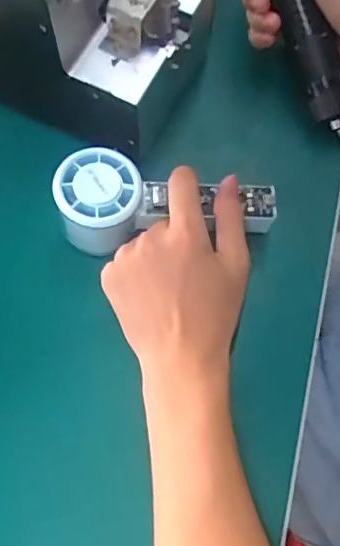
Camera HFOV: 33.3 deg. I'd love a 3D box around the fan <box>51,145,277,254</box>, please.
[{"bbox_3d":[-0.003,-0.046,0.400,0.153,0.053,0.059,0,70,-16],"label":"fan"}]

